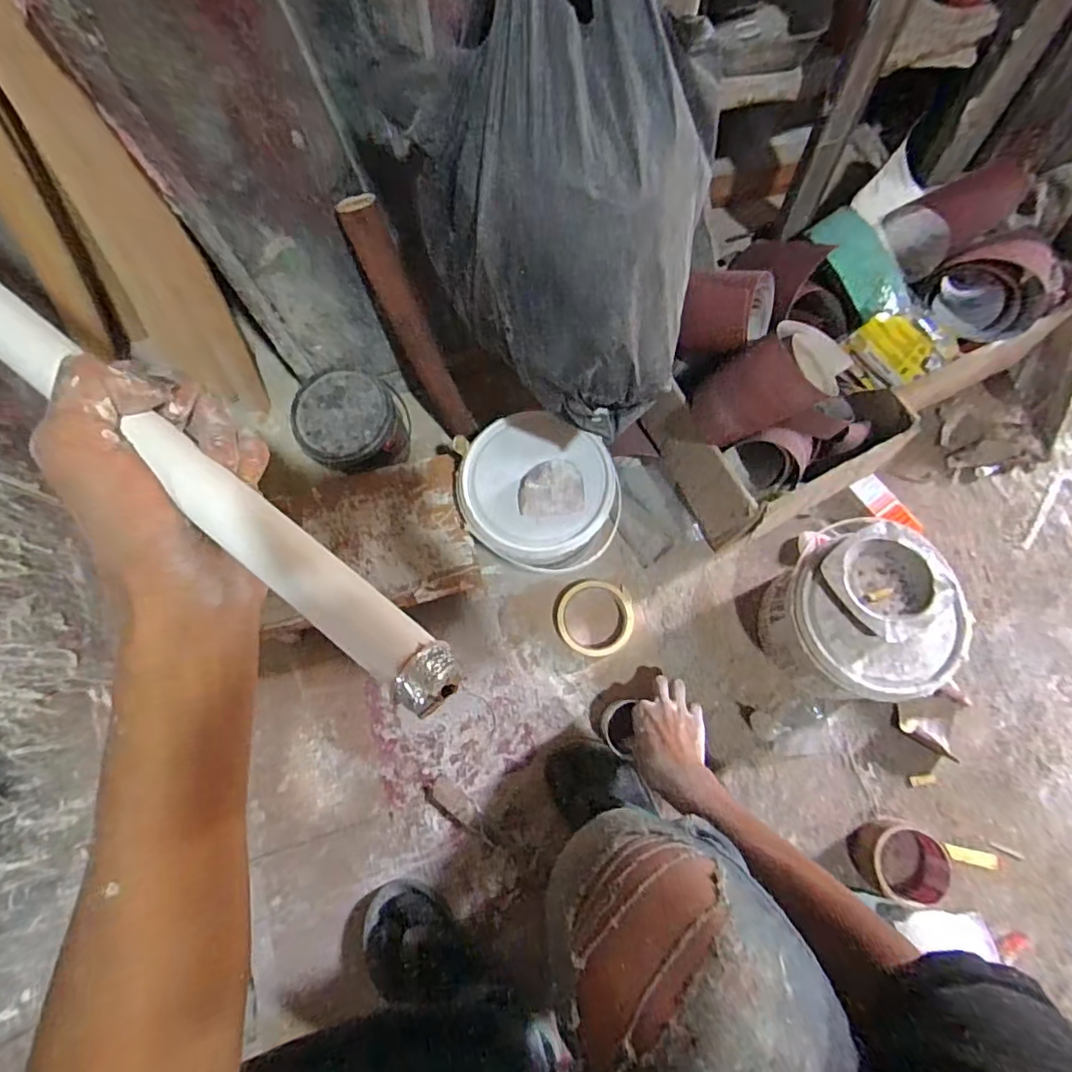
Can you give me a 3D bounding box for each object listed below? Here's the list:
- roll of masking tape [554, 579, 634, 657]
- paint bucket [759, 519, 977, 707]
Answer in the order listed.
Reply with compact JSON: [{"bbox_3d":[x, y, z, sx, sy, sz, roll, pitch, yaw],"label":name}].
[{"bbox_3d":[0.072,0.103,0.708,0.099,0.021,0.092,0,72,1],"label":"roll of masking tape"},{"bbox_3d":[0.380,0.094,0.662,0.193,0.143,0.188,0,72,1],"label":"paint bucket"}]

